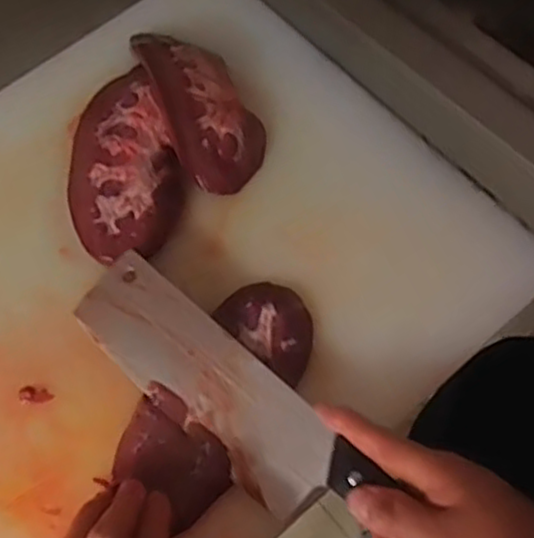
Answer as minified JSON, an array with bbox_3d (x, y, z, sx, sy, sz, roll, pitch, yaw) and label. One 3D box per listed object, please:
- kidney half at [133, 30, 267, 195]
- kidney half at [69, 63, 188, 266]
[{"bbox_3d":[-0.051,-0.127,0.560,0.065,0.028,0.146,-26,79,-9],"label":"kidney half"},{"bbox_3d":[-0.108,-0.079,0.548,0.080,0.015,0.152,-12,64,-6],"label":"kidney half"}]

